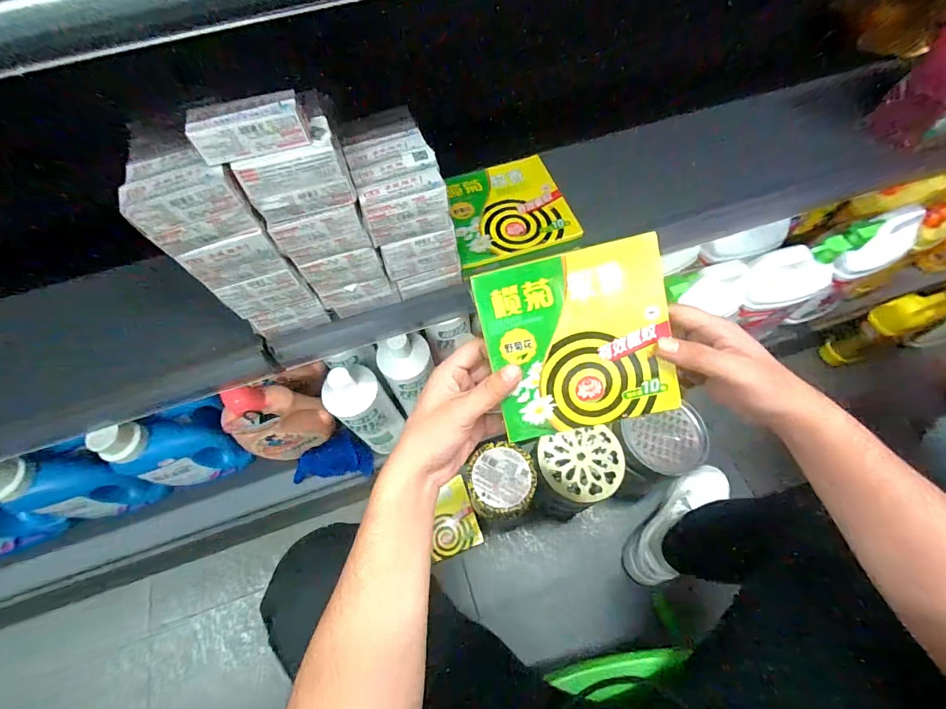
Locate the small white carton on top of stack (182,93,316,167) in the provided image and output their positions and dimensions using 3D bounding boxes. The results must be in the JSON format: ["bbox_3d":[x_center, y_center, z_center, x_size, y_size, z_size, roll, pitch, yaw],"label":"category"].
[{"bbox_3d":[-0.144,-0.148,0.258,0.068,0.026,0.024,-17,63,-5],"label":"small white carton on top of stack"}]

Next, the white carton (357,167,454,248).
[{"bbox_3d":[-0.055,-0.120,0.335,0.068,0.047,0.023,-17,64,-5],"label":"white carton"}]

